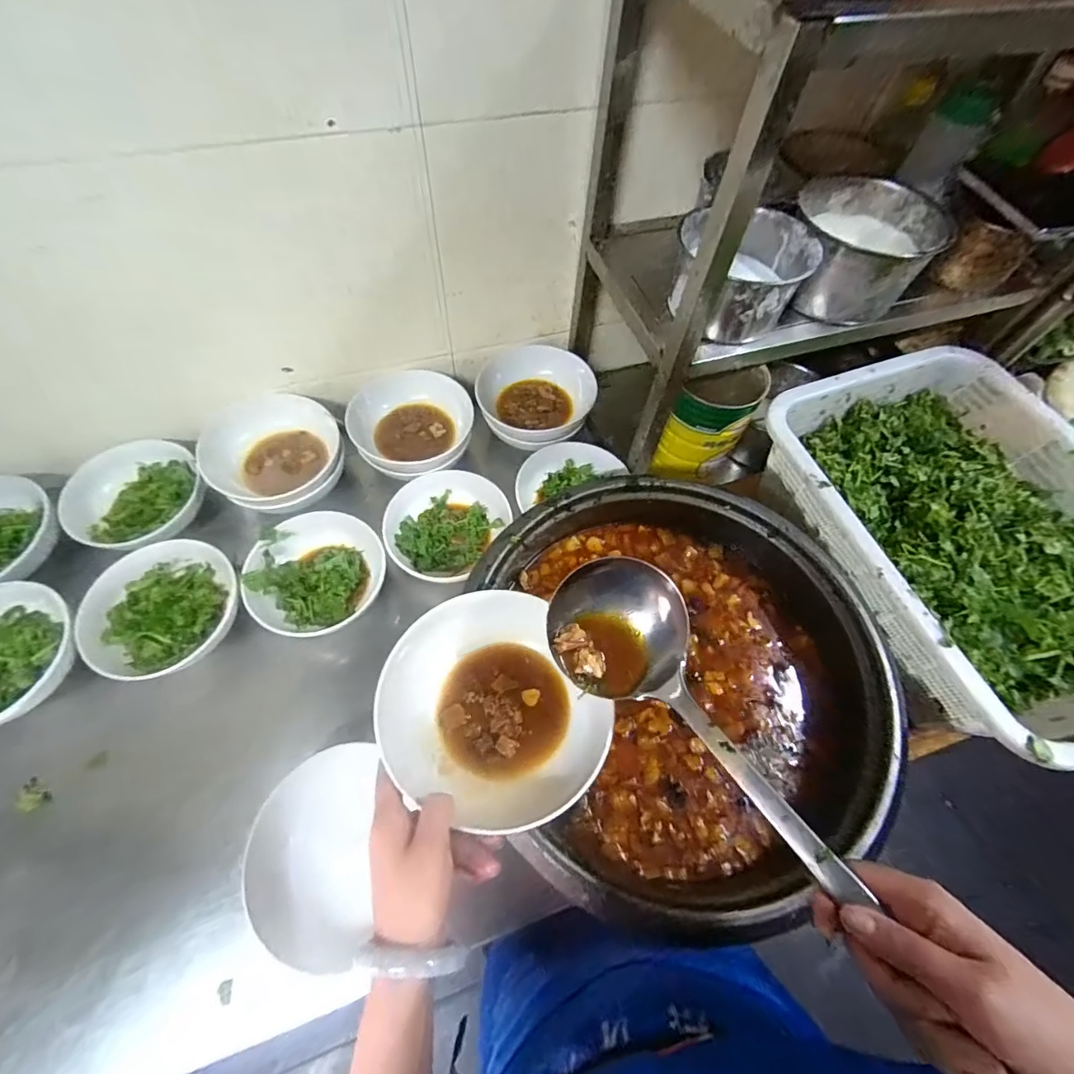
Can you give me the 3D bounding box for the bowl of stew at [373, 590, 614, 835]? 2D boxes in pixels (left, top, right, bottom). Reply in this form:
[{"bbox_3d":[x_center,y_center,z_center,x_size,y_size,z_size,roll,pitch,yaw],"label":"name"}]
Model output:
[{"bbox_3d":[-0.042,0.141,0.415,0.168,0.060,0.194,-26,66,-16],"label":"bowl of stew"}]

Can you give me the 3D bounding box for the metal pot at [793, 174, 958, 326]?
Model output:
[{"bbox_3d":[0.400,-0.351,0.598,0.158,0.093,0.165,17,62,7],"label":"metal pot"}]

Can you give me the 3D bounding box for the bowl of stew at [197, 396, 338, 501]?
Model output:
[{"bbox_3d":[-0.396,-0.131,0.731,0.173,0.079,0.178,1,61,-2],"label":"bowl of stew"}]

